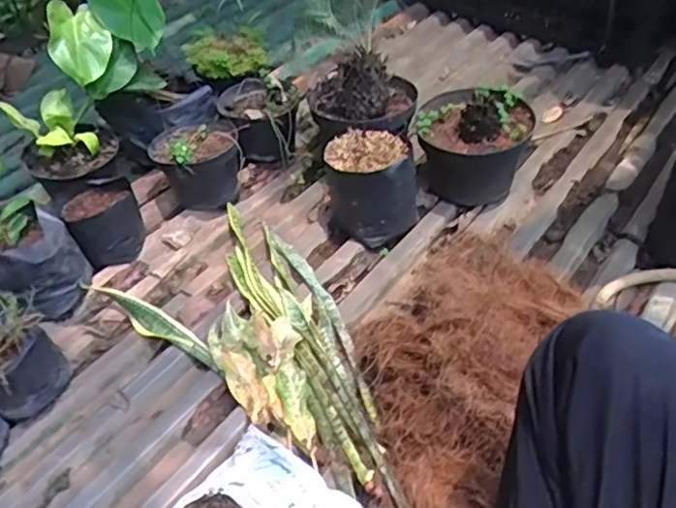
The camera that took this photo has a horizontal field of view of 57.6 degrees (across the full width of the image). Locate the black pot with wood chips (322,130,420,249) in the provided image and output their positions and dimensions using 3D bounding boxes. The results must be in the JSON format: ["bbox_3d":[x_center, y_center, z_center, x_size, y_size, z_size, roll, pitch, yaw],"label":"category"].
[{"bbox_3d":[0.062,-0.111,1.125,0.165,0.173,0.133,3,43,2],"label":"black pot with wood chips"}]

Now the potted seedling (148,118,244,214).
[{"bbox_3d":[-0.278,-0.176,1.230,0.170,0.144,0.173,-11,44,-12],"label":"potted seedling"}]

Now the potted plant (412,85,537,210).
[{"bbox_3d":[0.258,-0.210,1.191,0.210,0.188,0.178,19,46,19],"label":"potted plant"}]

